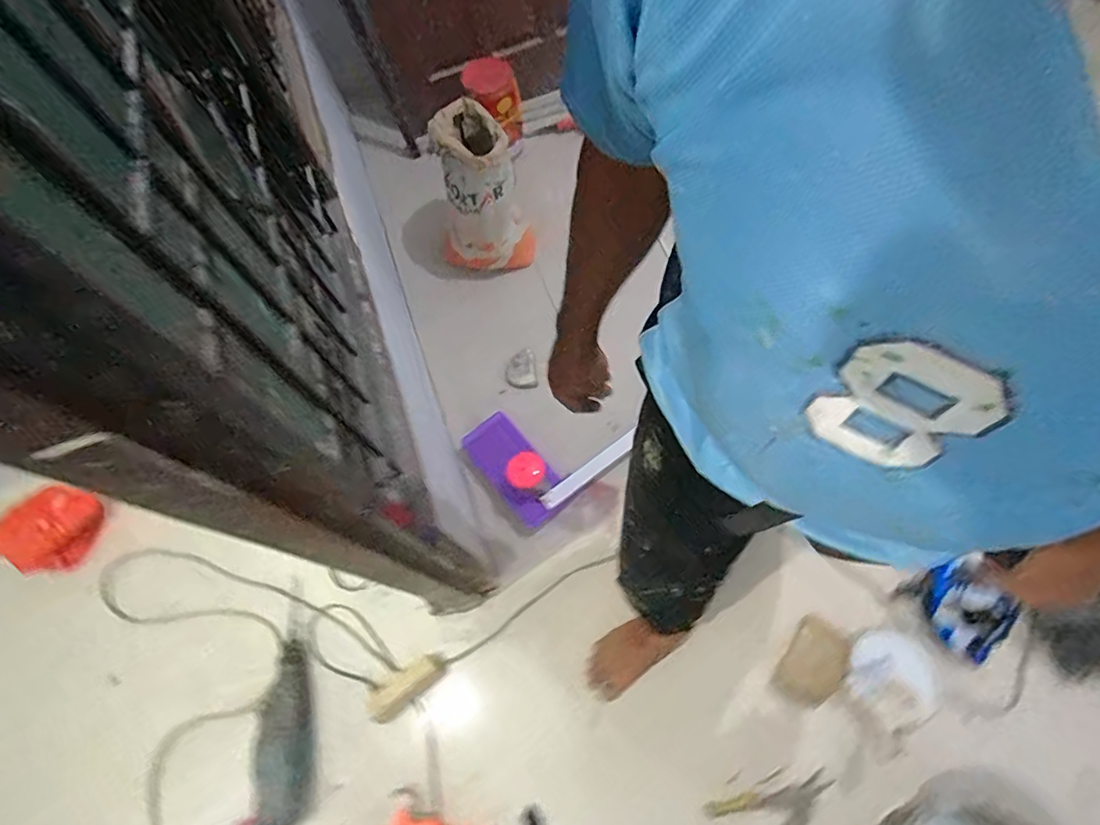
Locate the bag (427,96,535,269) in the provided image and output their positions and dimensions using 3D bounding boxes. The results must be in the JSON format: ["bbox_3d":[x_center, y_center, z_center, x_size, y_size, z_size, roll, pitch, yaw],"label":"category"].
[{"bbox_3d":[-0.175,-0.554,1.464,0.223,0.404,0.251,-9,65,2],"label":"bag"}]

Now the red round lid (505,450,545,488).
[{"bbox_3d":[-0.053,0.124,1.203,0.082,0.022,0.070,-34,67,-12],"label":"red round lid"}]

